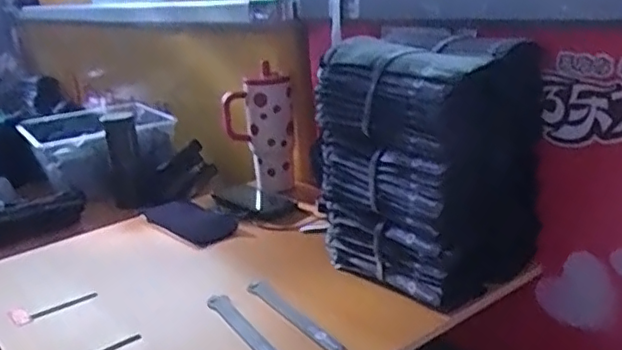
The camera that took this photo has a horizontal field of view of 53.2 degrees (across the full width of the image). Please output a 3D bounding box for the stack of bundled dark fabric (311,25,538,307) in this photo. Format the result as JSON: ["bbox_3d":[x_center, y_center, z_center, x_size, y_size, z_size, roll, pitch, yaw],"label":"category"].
[{"bbox_3d":[0.127,-0.021,0.810,0.188,0.267,0.262,-19,23,-37],"label":"stack of bundled dark fabric"}]

